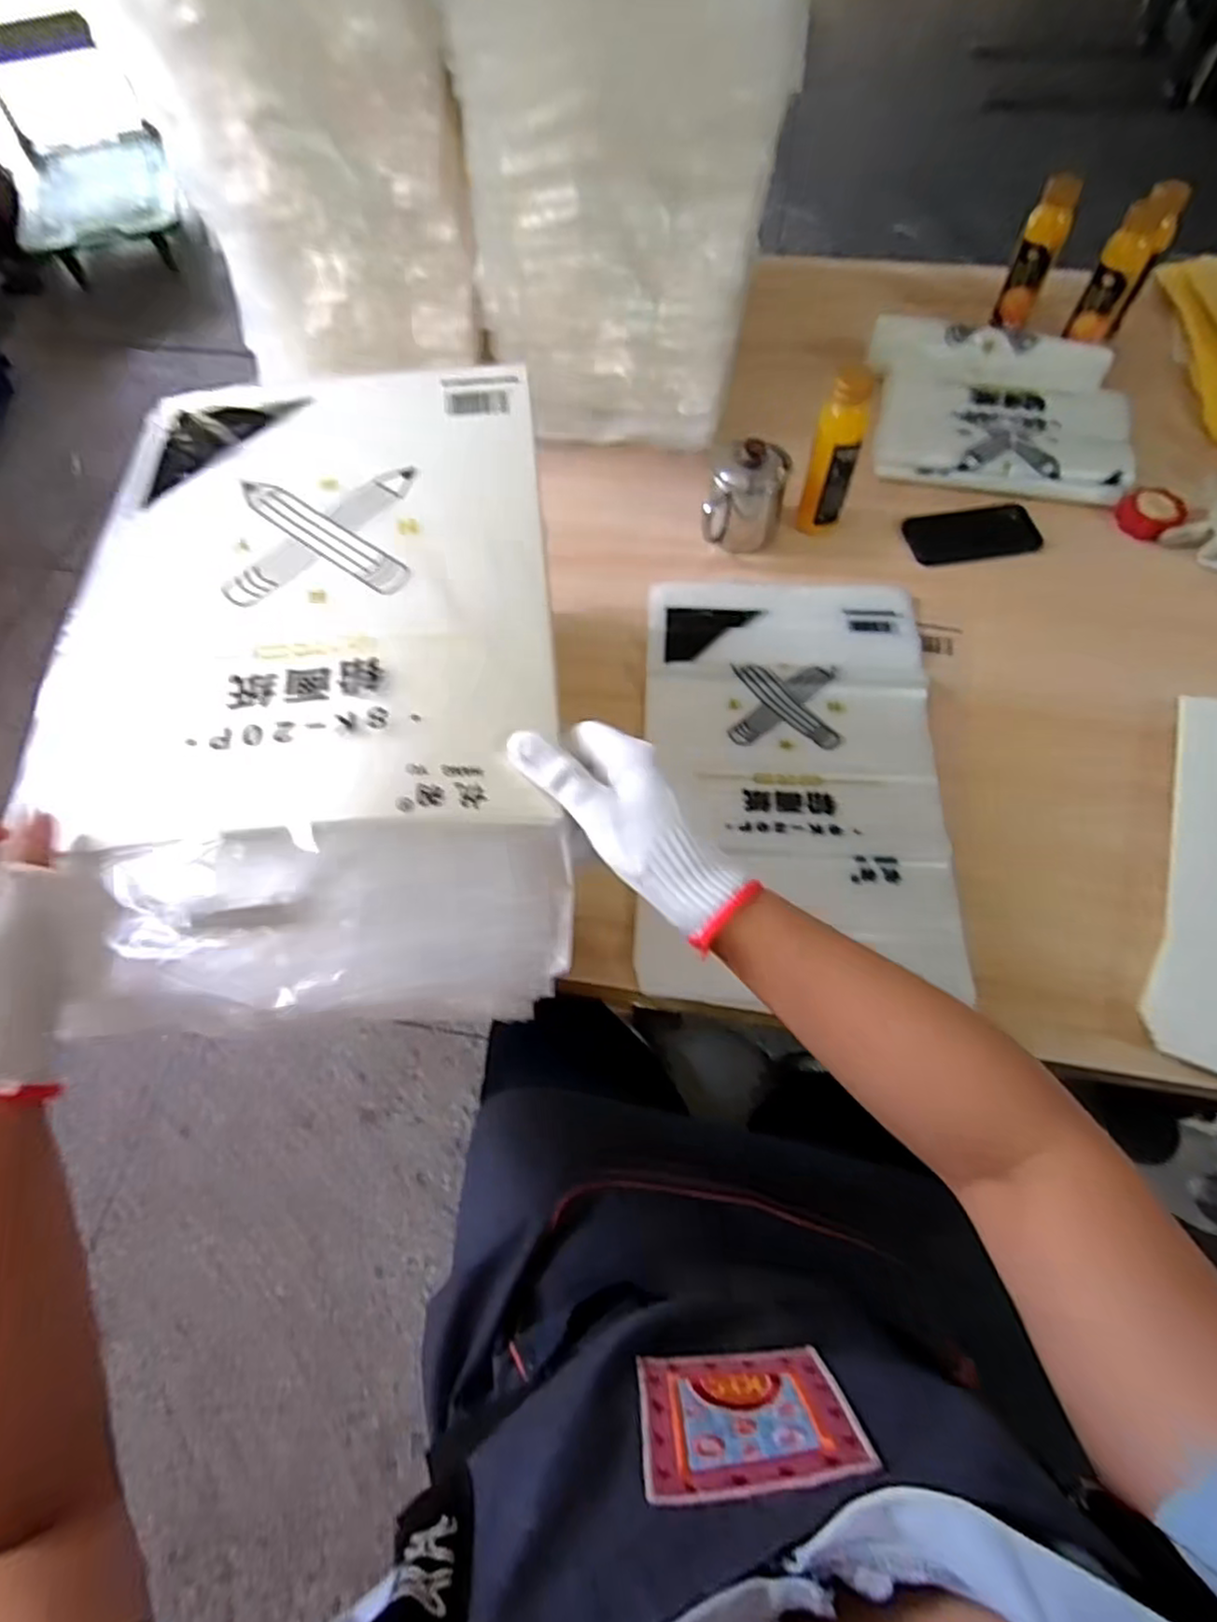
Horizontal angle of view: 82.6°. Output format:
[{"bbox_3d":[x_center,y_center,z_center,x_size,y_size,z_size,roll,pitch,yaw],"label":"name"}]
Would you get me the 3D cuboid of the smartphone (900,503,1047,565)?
[{"bbox_3d":[0.437,-0.333,0.835,0.145,0.007,0.077,-7,68,9],"label":"smartphone"}]

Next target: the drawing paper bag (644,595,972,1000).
[{"bbox_3d":[0.181,-0.047,0.697,0.287,0.017,0.470,2,67,6],"label":"drawing paper bag"}]

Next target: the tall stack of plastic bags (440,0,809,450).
[{"bbox_3d":[0.020,-0.640,0.724,0.310,0.461,0.191,4,64,4],"label":"tall stack of plastic bags"}]

